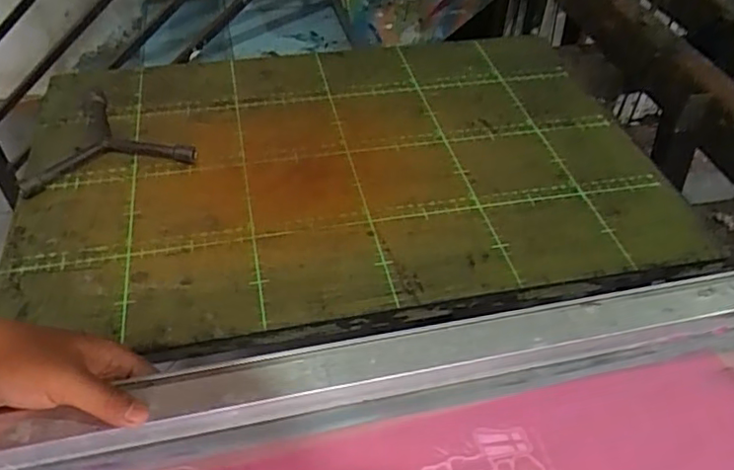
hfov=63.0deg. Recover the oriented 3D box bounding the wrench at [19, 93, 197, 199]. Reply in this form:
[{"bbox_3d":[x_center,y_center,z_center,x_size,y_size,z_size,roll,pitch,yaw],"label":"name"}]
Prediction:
[{"bbox_3d":[-0.255,-0.098,0.589,0.152,0.015,0.134,-15,48,-15],"label":"wrench"}]

